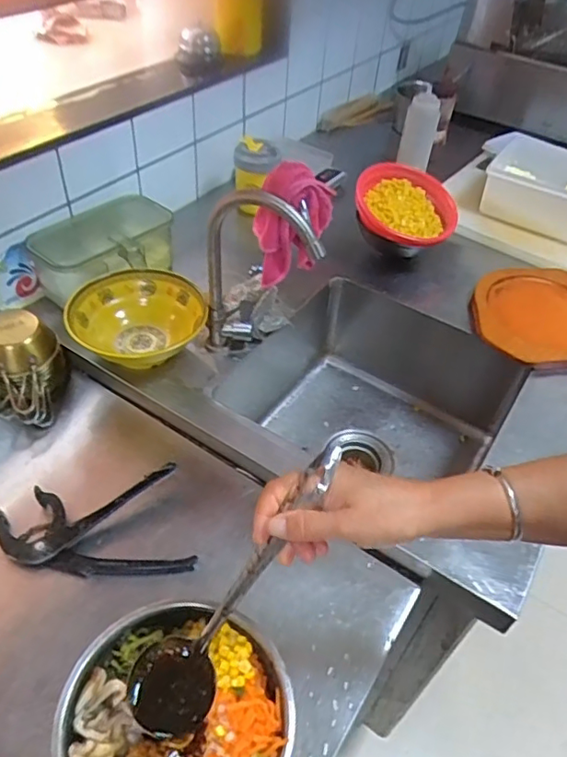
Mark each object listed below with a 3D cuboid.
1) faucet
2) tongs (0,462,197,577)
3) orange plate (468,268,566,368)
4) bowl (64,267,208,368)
[{"bbox_3d":[-0.029,-0.117,0.743,0.161,0.270,0.038,20,47,14],"label":"faucet"},{"bbox_3d":[-0.214,0.172,0.639,0.204,0.035,0.120,-8,46,-13],"label":"tongs"},{"bbox_3d":[0.427,-0.114,0.937,0.216,0.026,0.272,22,47,16],"label":"orange plate"},{"bbox_3d":[-0.200,-0.072,0.813,0.183,0.079,0.169,3,45,-3],"label":"bowl"}]

